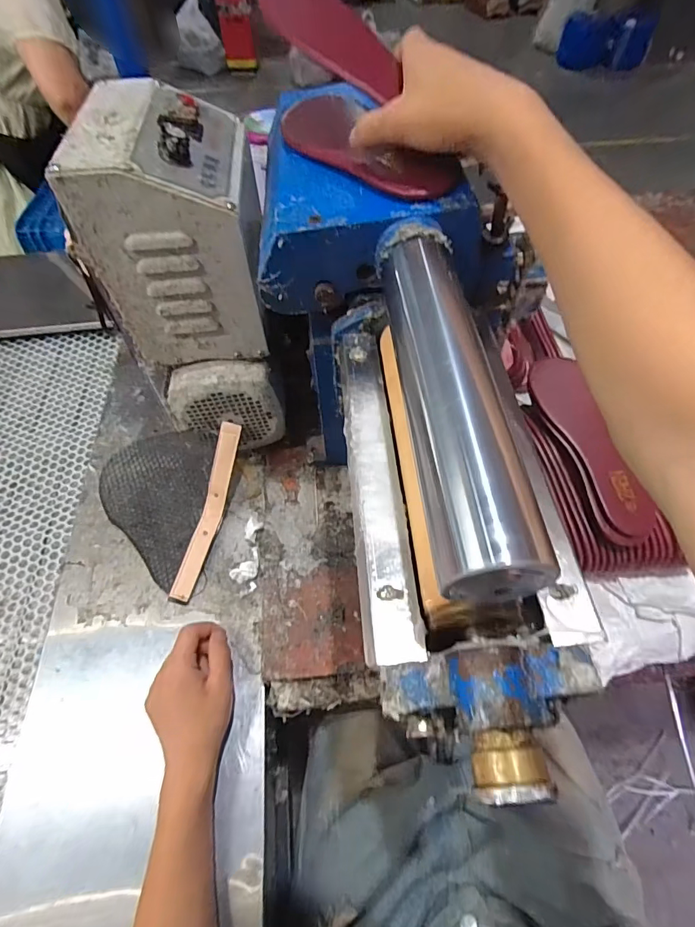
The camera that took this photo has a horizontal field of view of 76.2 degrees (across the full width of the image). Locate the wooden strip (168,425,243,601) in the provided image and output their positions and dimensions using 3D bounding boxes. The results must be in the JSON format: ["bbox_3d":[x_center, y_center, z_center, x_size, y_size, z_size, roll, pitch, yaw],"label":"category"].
[{"bbox_3d":[-0.171,0.059,0.552,0.026,0.035,0.219,14,85,11],"label":"wooden strip"}]

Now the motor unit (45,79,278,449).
[{"bbox_3d":[-0.163,-0.203,0.501,0.141,0.302,0.206,-3,57,-2],"label":"motor unit"}]

